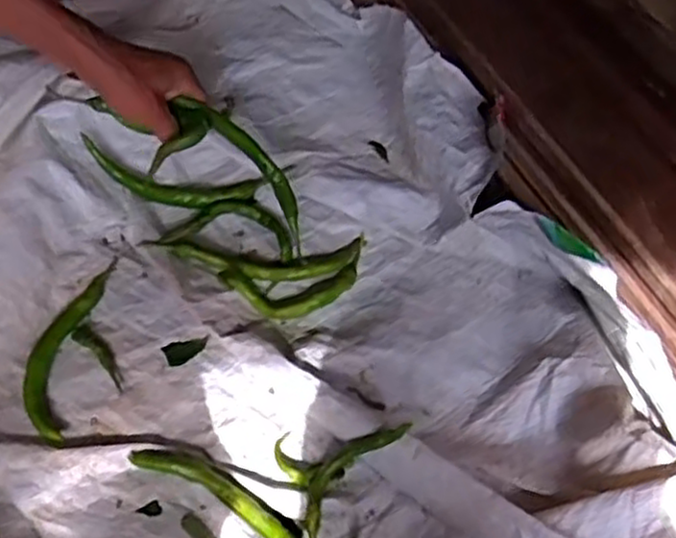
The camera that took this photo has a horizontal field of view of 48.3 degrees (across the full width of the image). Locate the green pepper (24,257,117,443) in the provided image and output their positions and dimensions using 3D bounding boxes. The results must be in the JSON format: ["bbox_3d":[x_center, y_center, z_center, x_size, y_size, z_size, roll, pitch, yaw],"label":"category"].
[{"bbox_3d":[-0.256,0.071,0.705,0.051,0.015,0.179,7,62,0],"label":"green pepper"}]

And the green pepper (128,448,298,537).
[{"bbox_3d":[-0.097,0.205,0.645,0.060,0.018,0.180,-40,71,-21],"label":"green pepper"}]

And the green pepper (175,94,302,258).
[{"bbox_3d":[-0.081,-0.098,0.744,0.032,0.026,0.182,-41,97,-22],"label":"green pepper"}]

